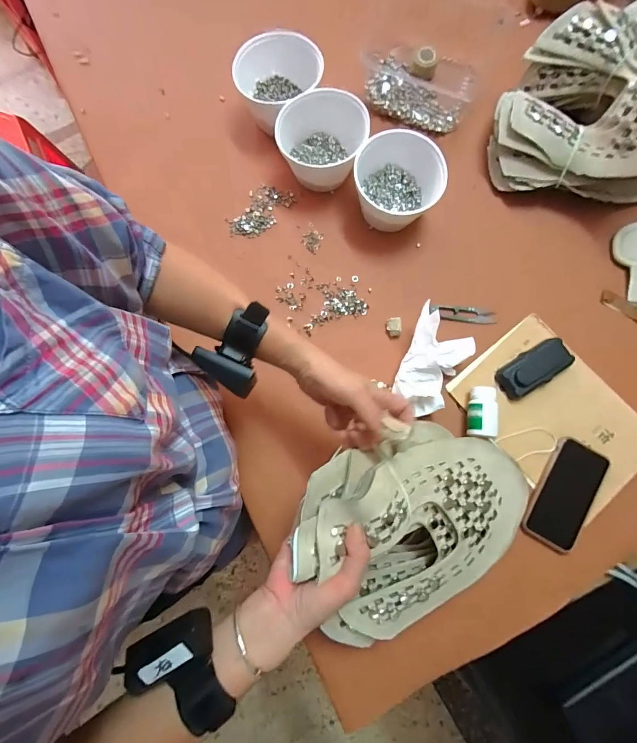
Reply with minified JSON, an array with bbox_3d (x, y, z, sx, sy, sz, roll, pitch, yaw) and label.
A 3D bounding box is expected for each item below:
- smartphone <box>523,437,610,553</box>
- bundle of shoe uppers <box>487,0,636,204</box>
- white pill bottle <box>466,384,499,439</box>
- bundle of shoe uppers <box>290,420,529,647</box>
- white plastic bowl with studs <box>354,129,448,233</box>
[{"bbox_3d":[0.342,0.169,0.502,0.079,0.012,0.144,32,80,5],"label":"smartphone"},{"bbox_3d":[0.400,-0.384,0.520,0.245,0.167,0.215,13,79,1],"label":"bundle of shoe uppers"},{"bbox_3d":[0.226,0.058,0.507,0.041,0.037,0.069,3,79,0],"label":"white pill bottle"},{"bbox_3d":[0.111,0.165,0.388,0.261,0.118,0.198,-23,81,-5],"label":"bundle of shoe uppers"},{"bbox_3d":[0.115,-0.270,0.538,0.125,0.080,0.119,0,79,-1],"label":"white plastic bowl with studs"}]

